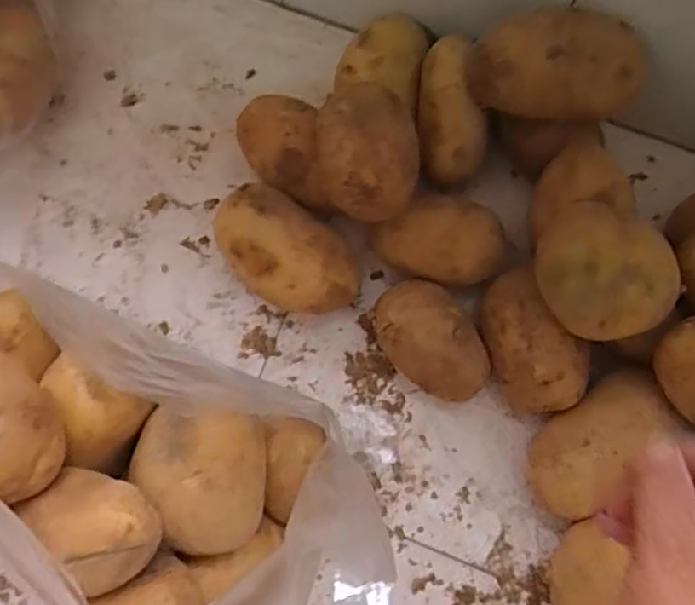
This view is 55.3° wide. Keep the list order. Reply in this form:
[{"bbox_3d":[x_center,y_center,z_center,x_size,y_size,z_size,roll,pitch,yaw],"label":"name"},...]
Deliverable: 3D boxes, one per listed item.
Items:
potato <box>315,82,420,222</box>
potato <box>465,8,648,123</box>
[{"bbox_3d":[0.015,-0.113,0.510,0.079,0.072,0.096,-2,79,-1],"label":"potato"},{"bbox_3d":[0.159,-0.178,0.506,0.125,0.070,0.063,3,79,0],"label":"potato"}]

